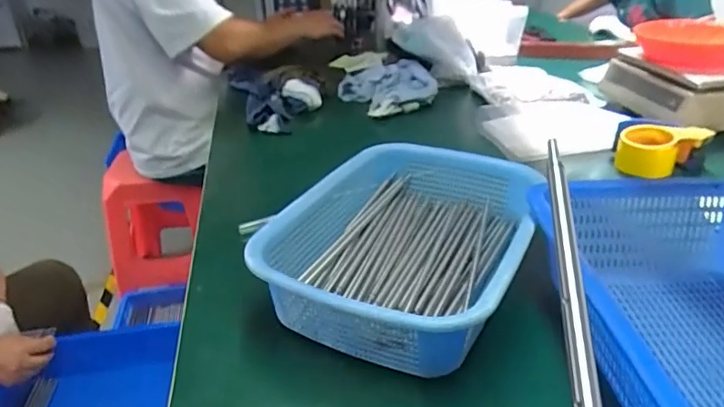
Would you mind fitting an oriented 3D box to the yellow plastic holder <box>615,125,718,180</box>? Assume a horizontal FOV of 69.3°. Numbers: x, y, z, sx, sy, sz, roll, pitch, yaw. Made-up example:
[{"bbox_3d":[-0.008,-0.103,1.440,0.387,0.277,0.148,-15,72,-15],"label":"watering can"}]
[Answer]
[{"bbox_3d":[0.483,-0.086,0.843,0.129,0.068,0.065,-1,27,4],"label":"yellow plastic holder"}]

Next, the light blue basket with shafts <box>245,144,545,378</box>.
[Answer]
[{"bbox_3d":[0.055,0.042,0.584,0.241,0.094,0.332,12,32,23],"label":"light blue basket with shafts"}]

